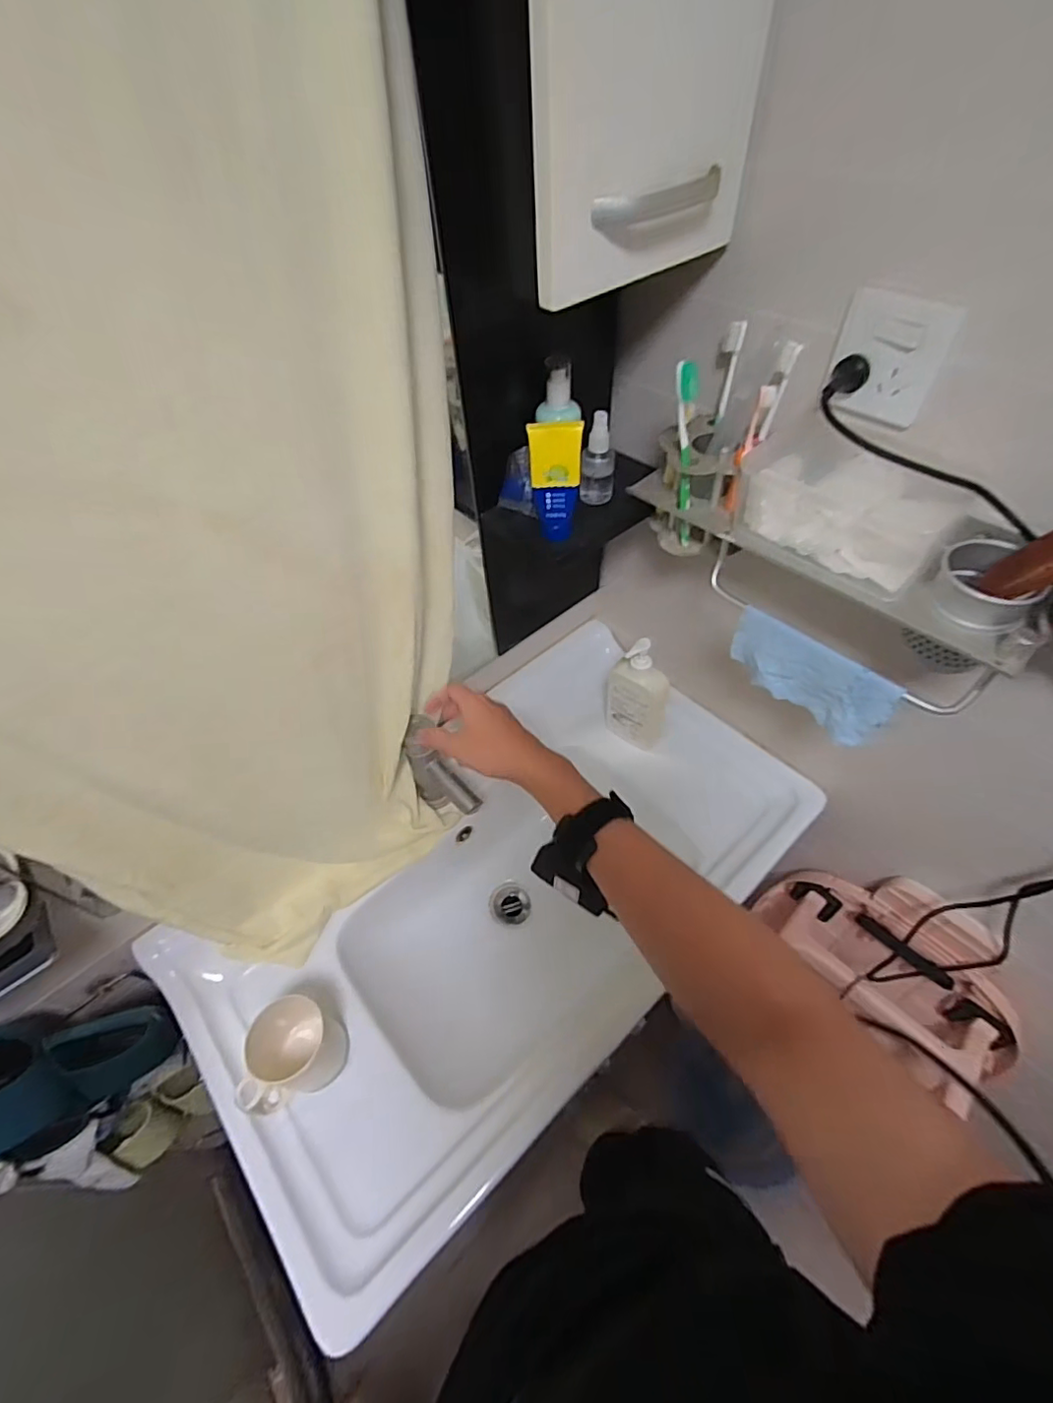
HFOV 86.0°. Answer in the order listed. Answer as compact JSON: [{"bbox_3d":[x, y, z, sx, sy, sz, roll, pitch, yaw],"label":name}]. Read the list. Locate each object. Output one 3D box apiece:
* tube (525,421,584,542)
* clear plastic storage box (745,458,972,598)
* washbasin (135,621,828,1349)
[{"bbox_3d":[0.030,-0.224,0.580,0.051,0.109,0.031,-2,52,2],"label":"tube"},{"bbox_3d":[0.290,-0.174,0.511,0.168,0.069,0.075,37,62,28],"label":"clear plastic storage box"},{"bbox_3d":[-0.020,0.282,0.816,0.819,0.220,0.466,-35,58,-22],"label":"washbasin"}]

